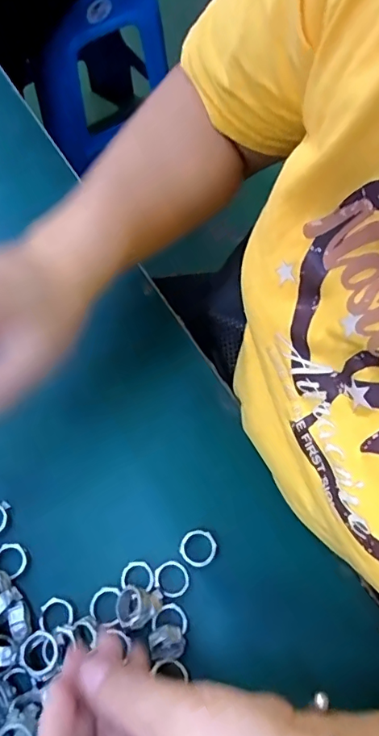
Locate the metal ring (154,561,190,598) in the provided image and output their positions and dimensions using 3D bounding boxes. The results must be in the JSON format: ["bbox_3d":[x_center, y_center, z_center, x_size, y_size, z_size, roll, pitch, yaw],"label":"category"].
[{"bbox_3d":[-0.011,0.132,0.307,0.021,0.005,0.020,1,66,-1],"label":"metal ring"}]

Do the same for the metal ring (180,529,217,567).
[{"bbox_3d":[0.006,0.115,0.316,0.022,0.004,0.022,1,66,-1],"label":"metal ring"}]

